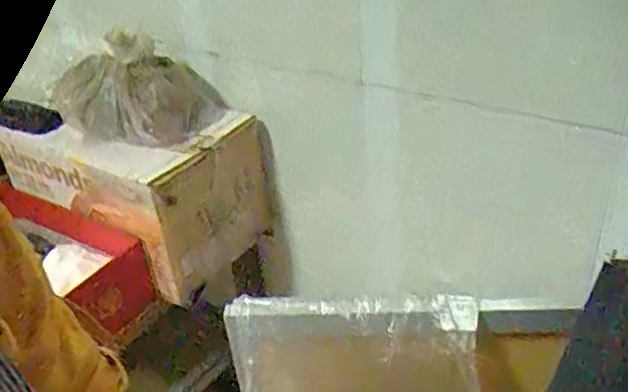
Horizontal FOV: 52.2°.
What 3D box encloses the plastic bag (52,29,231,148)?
[{"bbox_3d":[-0.249,-0.170,0.908,0.235,0.120,0.159,12,37,25],"label":"plastic bag"}]

